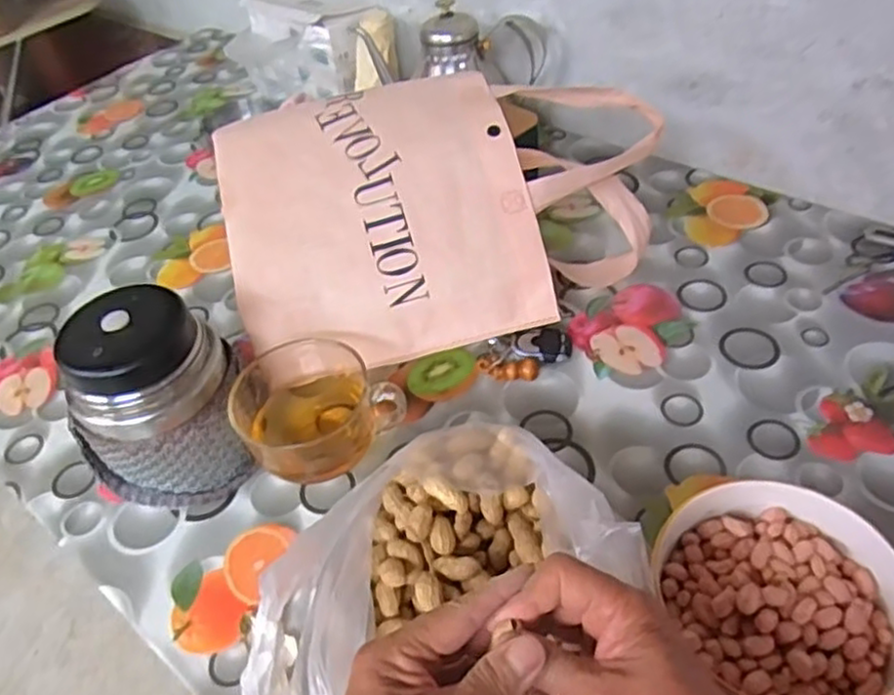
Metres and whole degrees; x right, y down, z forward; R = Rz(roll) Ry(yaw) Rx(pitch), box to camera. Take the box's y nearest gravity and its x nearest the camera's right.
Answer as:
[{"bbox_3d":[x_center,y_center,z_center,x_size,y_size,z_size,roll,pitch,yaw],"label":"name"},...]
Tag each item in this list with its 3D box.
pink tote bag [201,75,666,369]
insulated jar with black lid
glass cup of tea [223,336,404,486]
[{"bbox_3d":[0.005,-0.120,0.643,0.387,0.157,0.226,-14,48,-3],"label":"pink tote bag"},{"bbox_3d":[-0.212,0.043,0.533,0.113,0.157,0.103,-5,48,5],"label":"insulated jar with black lid"},{"bbox_3d":[-0.105,0.048,0.563,0.119,0.084,0.103,-25,49,-13],"label":"glass cup of tea"}]

